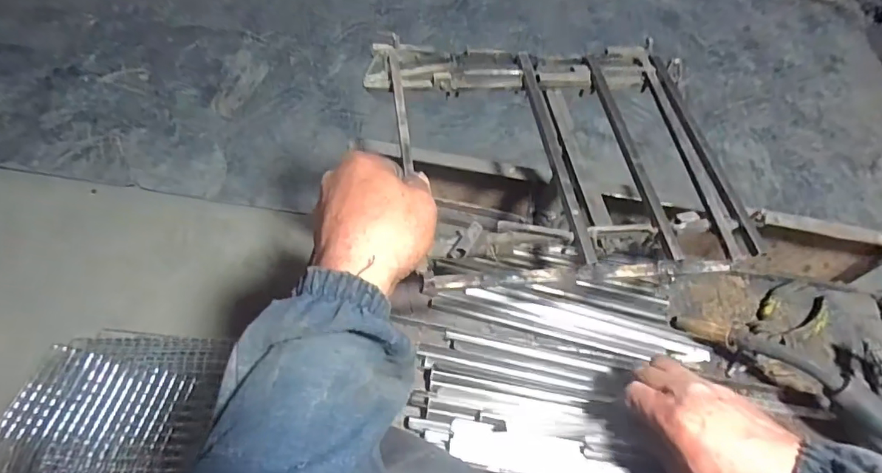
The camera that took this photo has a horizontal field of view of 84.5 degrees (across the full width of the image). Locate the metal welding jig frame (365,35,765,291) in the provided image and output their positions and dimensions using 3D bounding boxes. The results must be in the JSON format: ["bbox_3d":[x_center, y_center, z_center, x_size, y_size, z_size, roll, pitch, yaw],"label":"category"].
[{"bbox_3d":[0.100,-0.081,0.437,0.306,0.024,0.265,-4,58,-7],"label":"metal welding jig frame"}]

